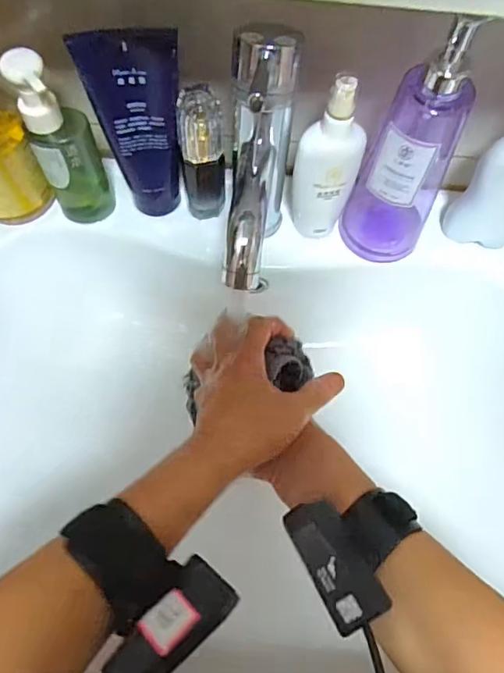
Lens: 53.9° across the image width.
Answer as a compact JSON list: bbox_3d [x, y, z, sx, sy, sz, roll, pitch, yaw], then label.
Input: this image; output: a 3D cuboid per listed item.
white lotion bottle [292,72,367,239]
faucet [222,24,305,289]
[{"bbox_3d":[0.064,-0.146,0.416,0.053,0.162,0.036,8,60,2],"label":"white lotion bottle"},{"bbox_3d":[0.005,-0.104,0.363,0.044,0.178,0.126,4,60,0],"label":"faucet"}]

